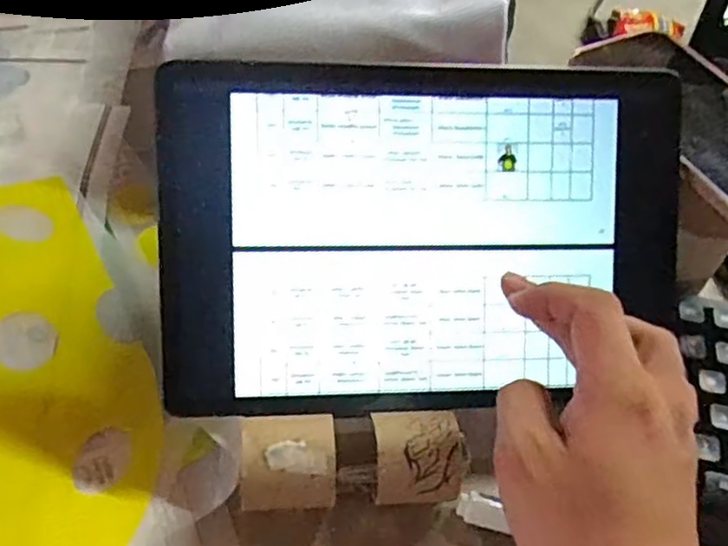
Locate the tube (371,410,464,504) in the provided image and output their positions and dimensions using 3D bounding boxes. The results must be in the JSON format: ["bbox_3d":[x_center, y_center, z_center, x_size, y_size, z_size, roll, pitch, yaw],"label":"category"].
[{"bbox_3d":[0.024,0.090,0.326,0.039,0.038,0.040,-3,53,-4],"label":"tube"}]

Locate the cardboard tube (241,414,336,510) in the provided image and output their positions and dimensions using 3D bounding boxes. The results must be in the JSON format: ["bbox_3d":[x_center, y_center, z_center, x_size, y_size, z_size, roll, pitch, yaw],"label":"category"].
[{"bbox_3d":[-0.035,0.093,0.319,0.041,0.042,0.039,-3,53,-4],"label":"cardboard tube"}]

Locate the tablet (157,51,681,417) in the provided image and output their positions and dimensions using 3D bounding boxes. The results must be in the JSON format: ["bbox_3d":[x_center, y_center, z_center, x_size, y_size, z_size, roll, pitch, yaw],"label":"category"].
[{"bbox_3d":[0.030,-0.019,0.323,0.245,0.006,0.165,-1,94,-6],"label":"tablet"}]

